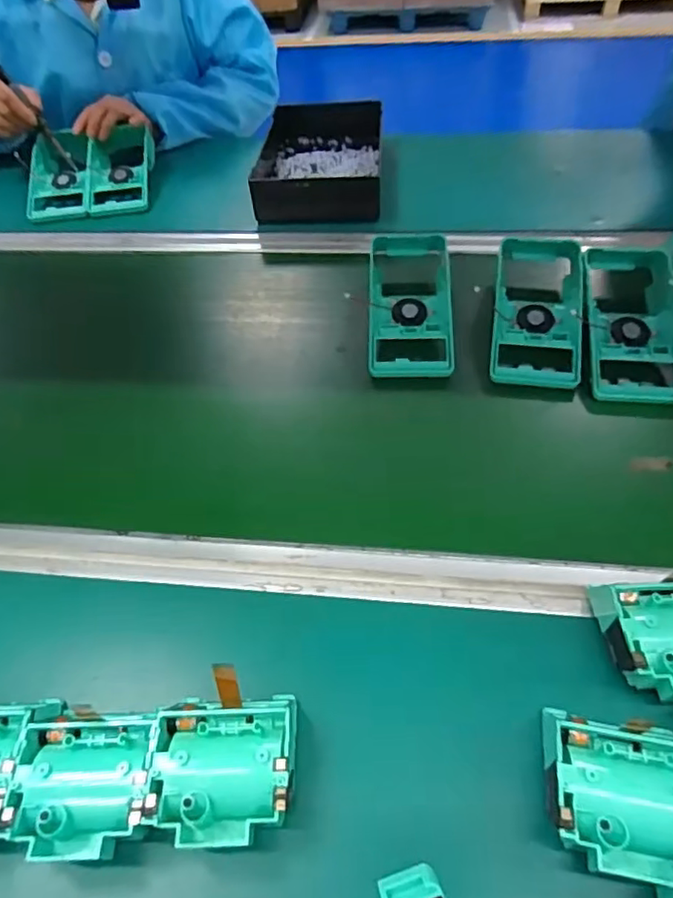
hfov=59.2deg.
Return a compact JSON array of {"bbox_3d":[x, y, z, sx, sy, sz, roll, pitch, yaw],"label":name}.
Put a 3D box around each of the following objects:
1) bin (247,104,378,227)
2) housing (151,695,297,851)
[{"bbox_3d":[-0.026,-0.404,0.817,0.168,0.051,0.270,0,51,5],"label":"bin"},{"bbox_3d":[-0.060,0.175,0.328,0.072,0.032,0.071,-7,51,-1],"label":"housing"}]

